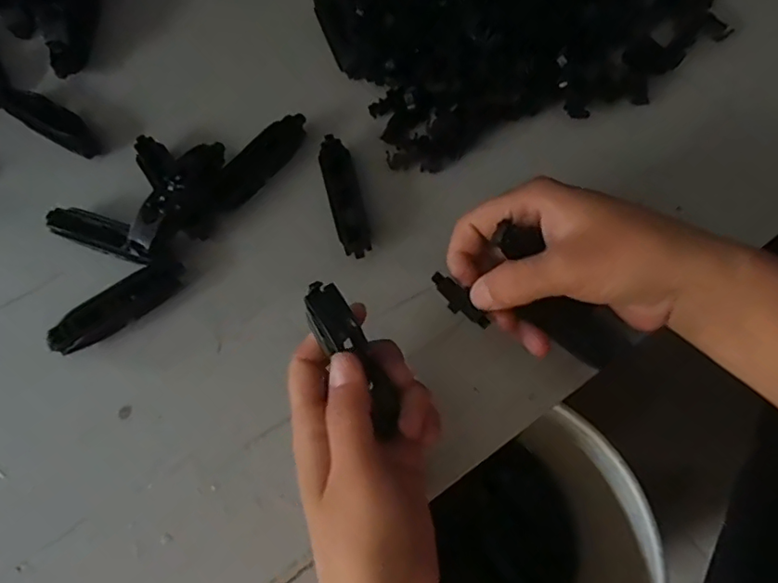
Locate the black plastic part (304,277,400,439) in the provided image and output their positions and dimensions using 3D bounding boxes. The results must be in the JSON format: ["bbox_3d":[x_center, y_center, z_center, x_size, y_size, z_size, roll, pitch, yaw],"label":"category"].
[{"bbox_3d":[-0.015,0.030,0.263,0.018,0.014,0.076,-33,94,-9],"label":"black plastic part"}]

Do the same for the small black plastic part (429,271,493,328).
[{"bbox_3d":[0.035,0.004,0.280,0.011,0.004,0.036,-41,81,-11],"label":"small black plastic part"}]

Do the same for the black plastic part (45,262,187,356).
[{"bbox_3d":[-0.156,0.008,0.326,0.079,0.018,0.017,-36,74,-10],"label":"black plastic part"}]

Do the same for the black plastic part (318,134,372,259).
[{"bbox_3d":[-0.027,-0.059,0.346,0.020,0.015,0.081,-14,71,-3],"label":"black plastic part"}]

